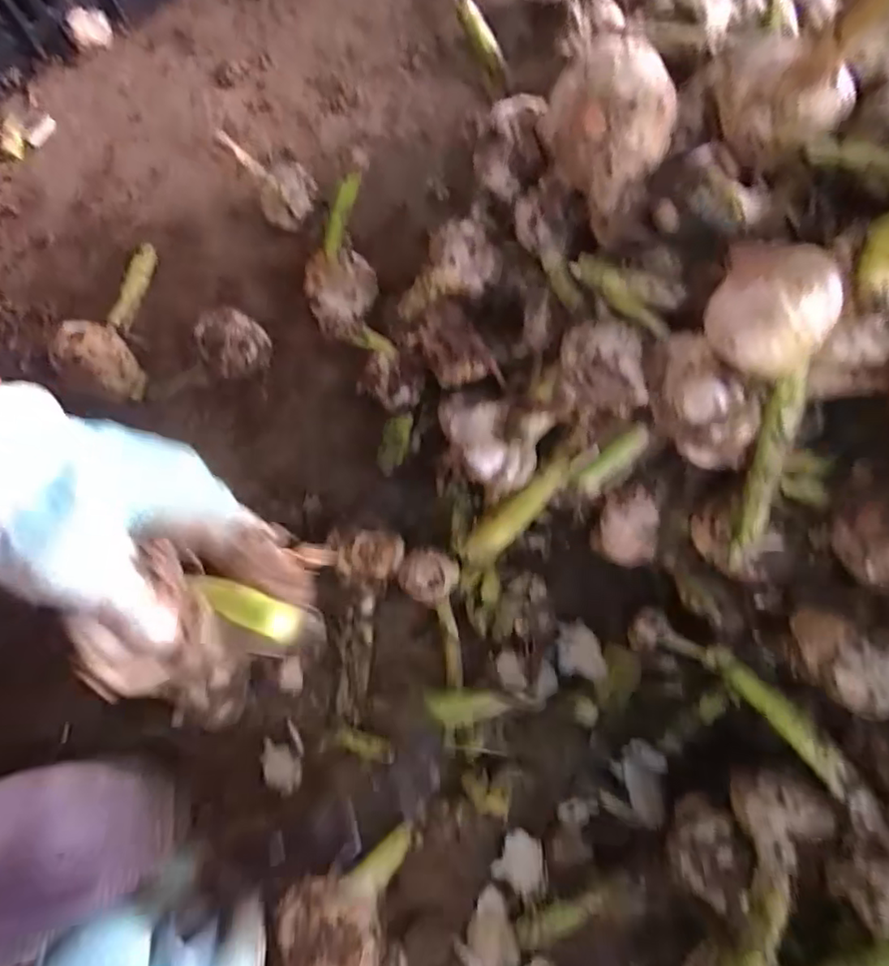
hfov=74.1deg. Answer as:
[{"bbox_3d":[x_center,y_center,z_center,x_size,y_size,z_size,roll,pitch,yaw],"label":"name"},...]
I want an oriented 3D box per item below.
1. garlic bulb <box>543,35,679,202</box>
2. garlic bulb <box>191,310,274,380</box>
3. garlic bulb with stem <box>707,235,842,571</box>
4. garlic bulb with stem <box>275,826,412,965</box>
[{"bbox_3d":[0.068,-0.152,0.243,0.049,0.037,0.046,10,77,0],"label":"garlic bulb"},{"bbox_3d":[-0.141,-0.091,0.404,0.044,0.049,0.039,-40,81,-10],"label":"garlic bulb"},{"bbox_3d":[0.129,-0.023,0.241,0.041,0.140,0.041,-18,33,-3],"label":"garlic bulb with stem"},{"bbox_3d":[-0.046,0.233,0.318,0.074,0.055,0.052,-21,78,-5],"label":"garlic bulb with stem"}]

